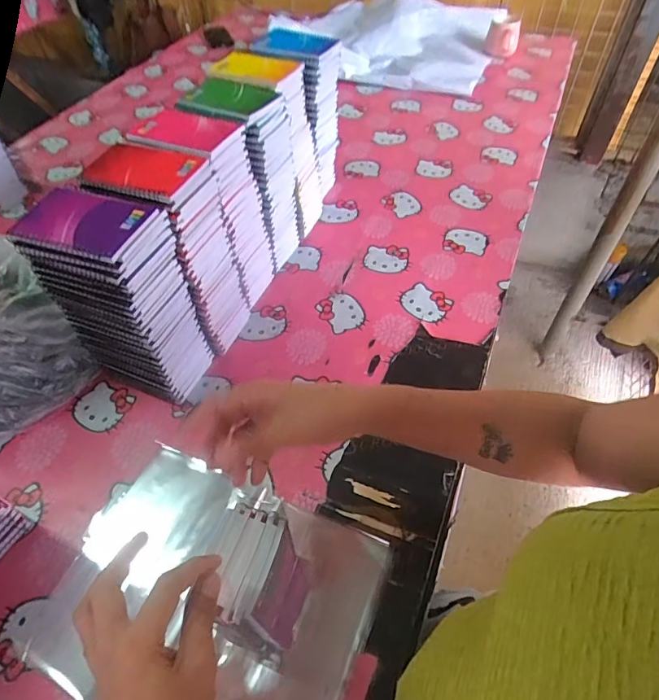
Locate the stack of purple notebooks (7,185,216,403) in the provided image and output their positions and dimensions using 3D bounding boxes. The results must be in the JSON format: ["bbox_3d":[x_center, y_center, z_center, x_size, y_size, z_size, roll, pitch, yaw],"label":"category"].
[{"bbox_3d":[-0.253,-0.053,0.574,0.150,0.280,0.091,12,54,13],"label":"stack of purple notebooks"}]

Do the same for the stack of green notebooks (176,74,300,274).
[{"bbox_3d":[-0.128,-0.266,0.744,0.133,0.277,0.117,23,57,20],"label":"stack of green notebooks"}]

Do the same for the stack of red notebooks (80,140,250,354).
[{"bbox_3d":[-0.208,-0.124,0.629,0.135,0.280,0.105,18,55,17],"label":"stack of red notebooks"}]

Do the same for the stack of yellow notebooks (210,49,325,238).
[{"bbox_3d":[-0.102,-0.332,0.782,0.153,0.275,0.115,17,55,16],"label":"stack of yellow notebooks"}]

